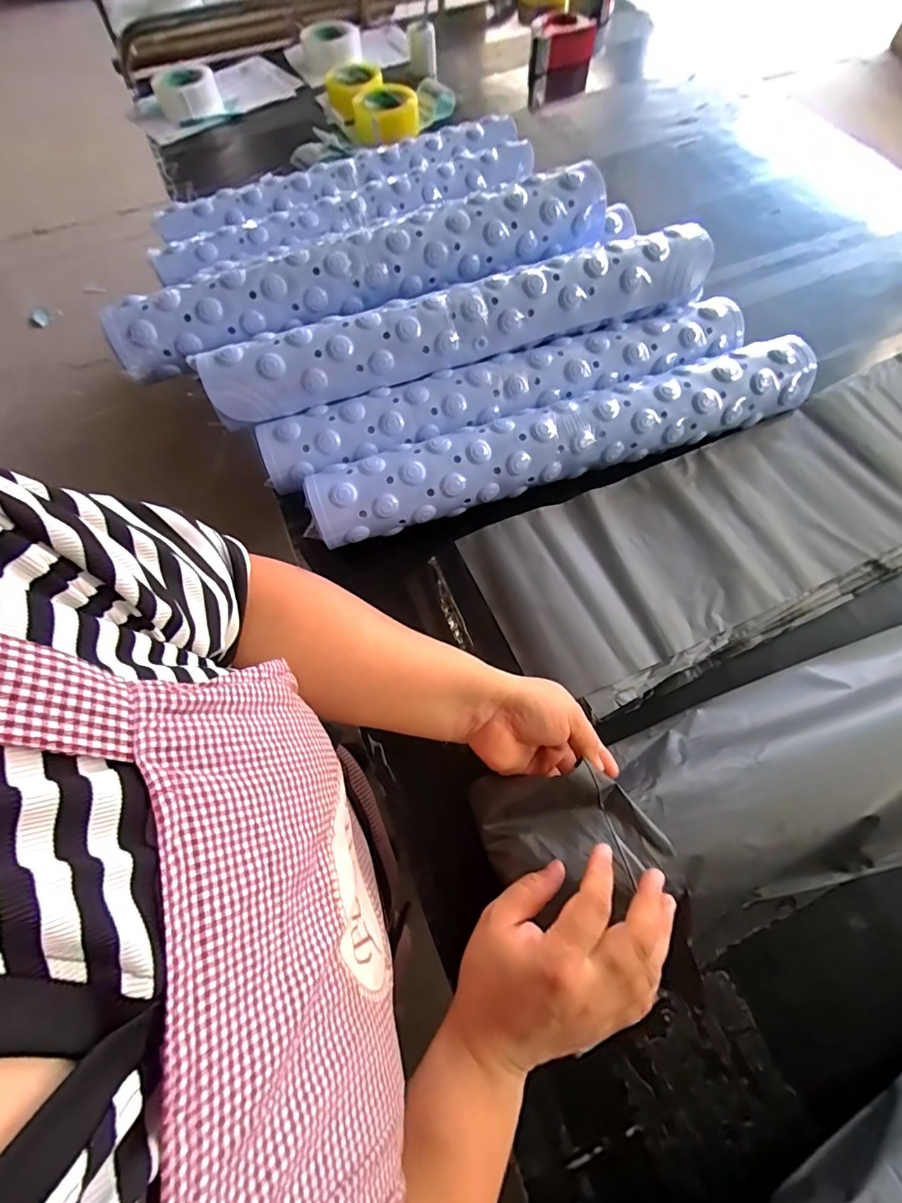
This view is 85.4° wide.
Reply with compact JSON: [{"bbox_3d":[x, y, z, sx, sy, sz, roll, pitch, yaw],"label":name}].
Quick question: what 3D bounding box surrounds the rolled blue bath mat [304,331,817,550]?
[{"bbox_3d":[0.133,-0.189,0.567,0.624,0.064,0.087,-18,67,-7],"label":"rolled blue bath mat"}]

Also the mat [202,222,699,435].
[{"bbox_3d":[0.018,-0.323,0.575,0.605,0.081,0.070,-18,67,-7],"label":"mat"}]

